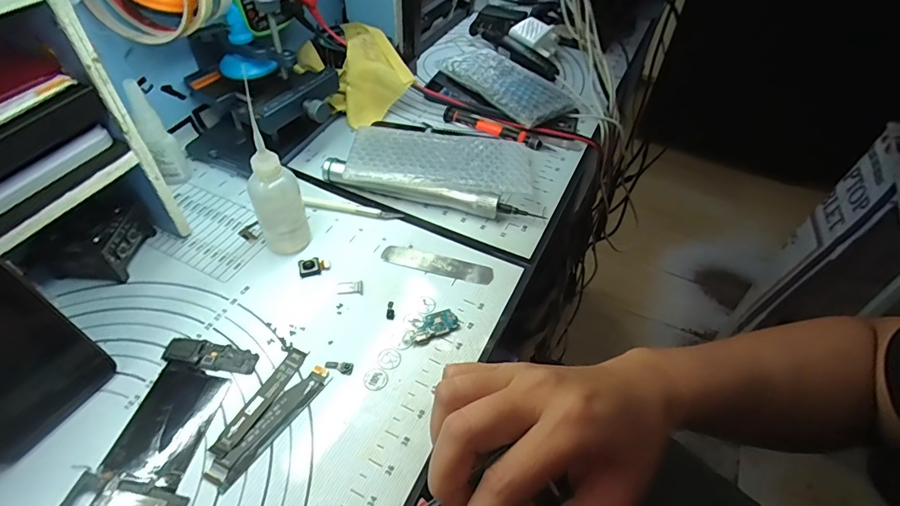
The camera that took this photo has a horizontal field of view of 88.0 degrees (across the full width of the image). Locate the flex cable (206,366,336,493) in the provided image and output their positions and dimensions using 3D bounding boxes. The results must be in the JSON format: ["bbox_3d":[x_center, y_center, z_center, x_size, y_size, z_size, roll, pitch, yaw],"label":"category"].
[{"bbox_3d":[-0.115,0.109,0.301,0.018,0.004,0.090,30,53,20],"label":"flex cable"}]

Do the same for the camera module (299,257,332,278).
[{"bbox_3d":[-0.114,0.011,0.391,0.026,0.006,0.016,-17,52,-18],"label":"camera module"}]

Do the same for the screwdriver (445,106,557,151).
[{"bbox_3d":[0.052,-0.136,0.520,0.129,0.014,0.017,23,51,15],"label":"screwdriver"}]

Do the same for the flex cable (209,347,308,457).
[{"bbox_3d":[-0.126,0.097,0.311,0.013,0.004,0.081,22,50,15],"label":"flex cable"}]

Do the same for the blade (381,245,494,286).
[{"bbox_3d":[-0.011,0.008,0.395,0.094,0.004,0.021,13,49,7],"label":"blade"}]

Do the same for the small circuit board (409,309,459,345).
[{"bbox_3d":[-0.012,0.055,0.354,0.038,0.005,0.019,-19,52,-20],"label":"small circuit board"}]

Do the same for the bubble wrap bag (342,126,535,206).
[{"bbox_3d":[-0.004,-0.082,0.460,0.181,0.036,0.095,3,48,-2],"label":"bubble wrap bag"}]

